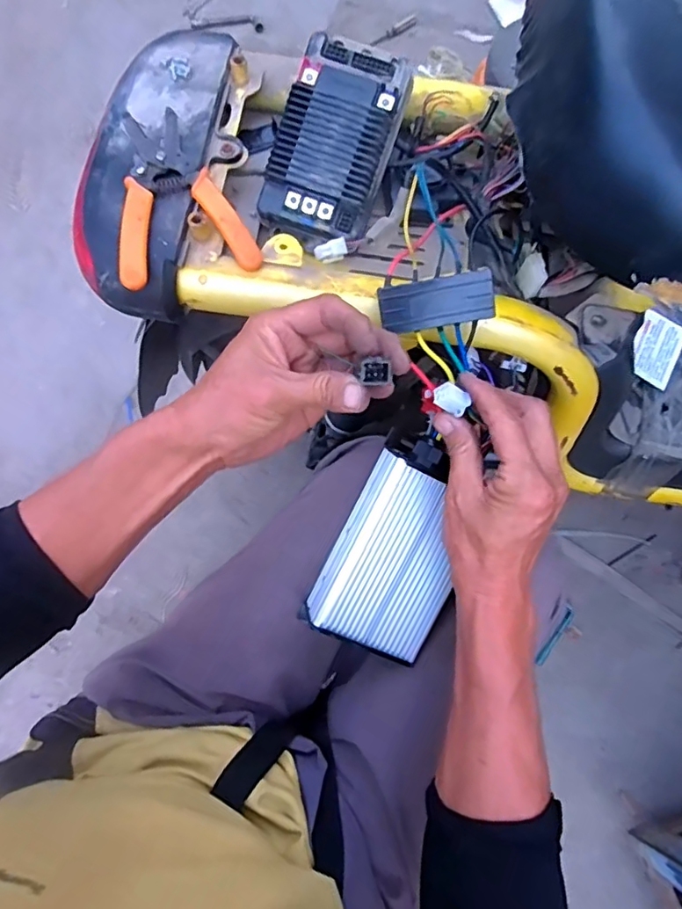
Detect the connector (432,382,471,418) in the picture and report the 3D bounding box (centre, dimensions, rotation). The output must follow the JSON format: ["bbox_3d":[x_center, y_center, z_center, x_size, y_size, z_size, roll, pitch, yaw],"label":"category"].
[{"bbox_3d":[0.074,-0.038,0.371,0.023,0.012,0.016,38,76,10],"label":"connector"}]

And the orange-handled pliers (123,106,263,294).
[{"bbox_3d":[-0.130,-0.202,0.428,0.099,0.023,0.147,-16,74,-6],"label":"orange-handled pliers"}]

